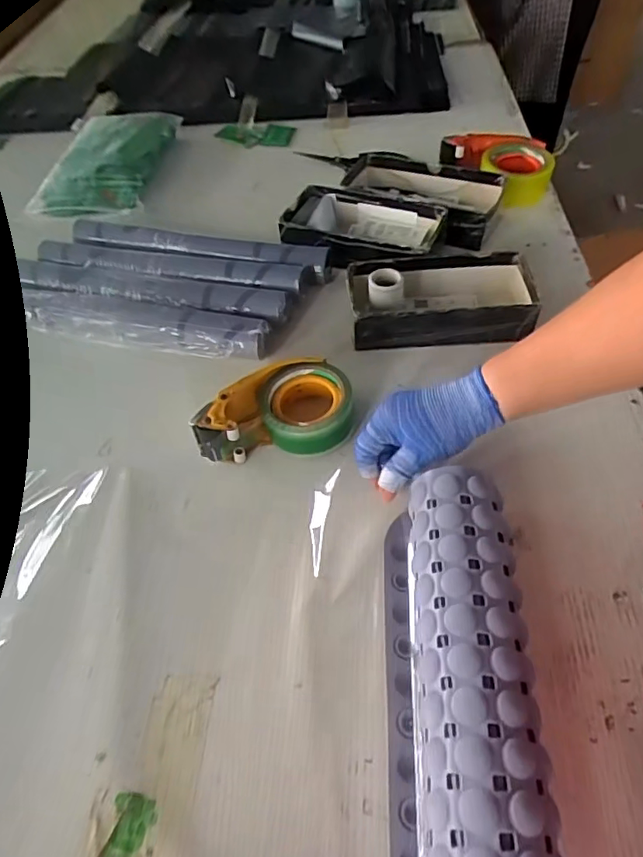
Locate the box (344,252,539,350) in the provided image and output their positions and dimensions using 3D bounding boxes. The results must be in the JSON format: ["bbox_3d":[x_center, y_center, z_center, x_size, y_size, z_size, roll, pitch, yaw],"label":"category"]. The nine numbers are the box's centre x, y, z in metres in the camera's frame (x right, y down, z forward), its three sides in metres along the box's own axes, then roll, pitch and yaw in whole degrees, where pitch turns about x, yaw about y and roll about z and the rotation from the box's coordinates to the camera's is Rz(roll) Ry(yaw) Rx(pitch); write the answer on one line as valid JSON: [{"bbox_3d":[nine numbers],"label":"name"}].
[{"bbox_3d":[0.144,-0.156,0.645,0.213,0.056,0.112,-3,52,2],"label":"box"}]

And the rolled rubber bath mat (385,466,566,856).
[{"bbox_3d":[0.096,0.199,0.366,0.095,0.075,0.355,1,51,4],"label":"rolled rubber bath mat"}]

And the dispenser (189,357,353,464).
[{"bbox_3d":[-0.045,-0.021,0.554,0.159,0.050,0.099,-1,52,3],"label":"dispenser"}]

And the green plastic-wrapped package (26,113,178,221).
[{"bbox_3d":[-0.380,-0.478,0.927,0.180,0.034,0.304,3,52,6],"label":"green plastic-wrapped package"}]

